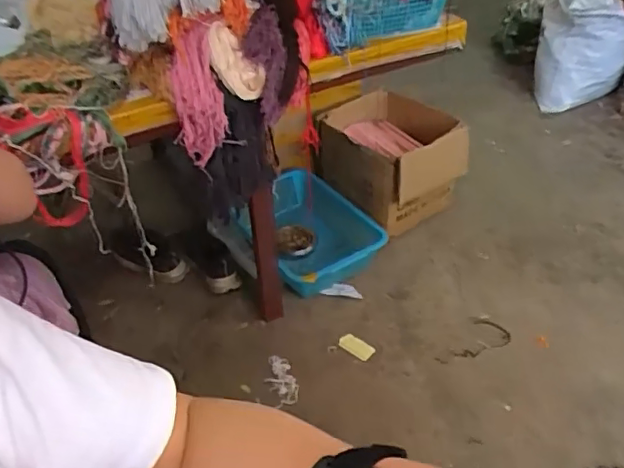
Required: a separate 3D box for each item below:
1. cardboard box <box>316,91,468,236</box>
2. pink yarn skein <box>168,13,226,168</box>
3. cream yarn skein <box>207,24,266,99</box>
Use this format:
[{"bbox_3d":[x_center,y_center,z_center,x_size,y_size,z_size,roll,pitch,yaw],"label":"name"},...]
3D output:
[{"bbox_3d":[0.217,-0.203,1.658,0.293,0.236,0.395,-30,46,-29],"label":"cardboard box"},{"bbox_3d":[-0.197,-0.242,0.981,0.085,0.246,0.041,2,18,7],"label":"pink yarn skein"},{"bbox_3d":[-0.133,-0.293,0.974,0.060,0.133,0.044,-38,9,-35],"label":"cream yarn skein"}]

